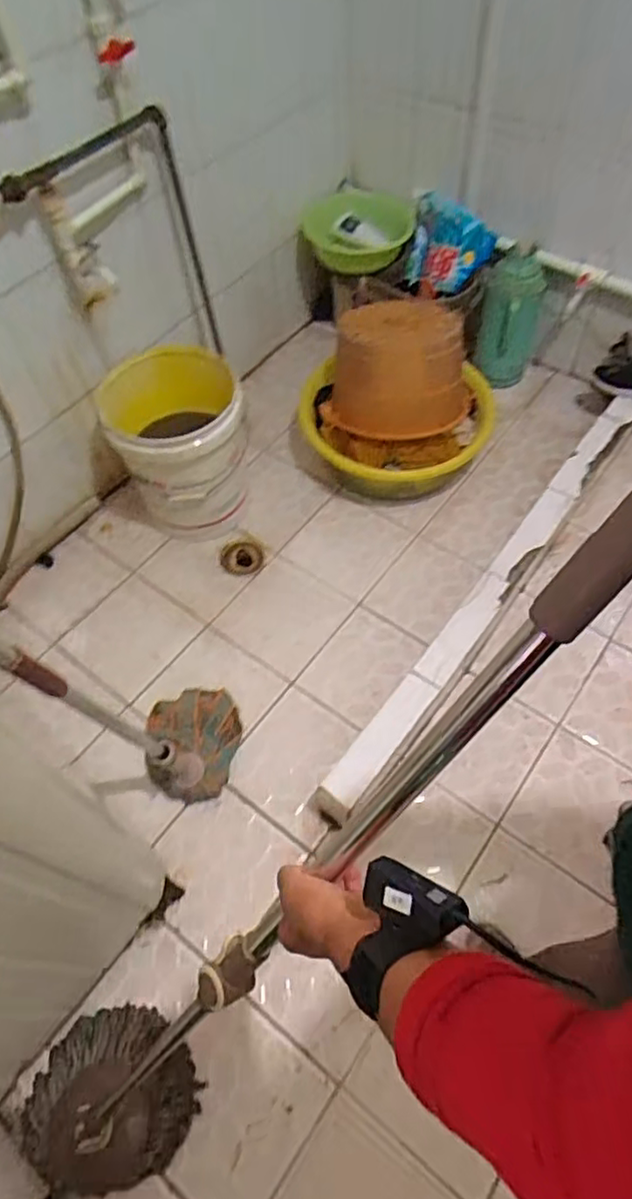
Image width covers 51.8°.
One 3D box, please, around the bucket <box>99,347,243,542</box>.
[{"bbox_3d":[-0.320,-0.370,1.573,0.315,0.358,0.322,-16,58,-7],"label":"bucket"}]

